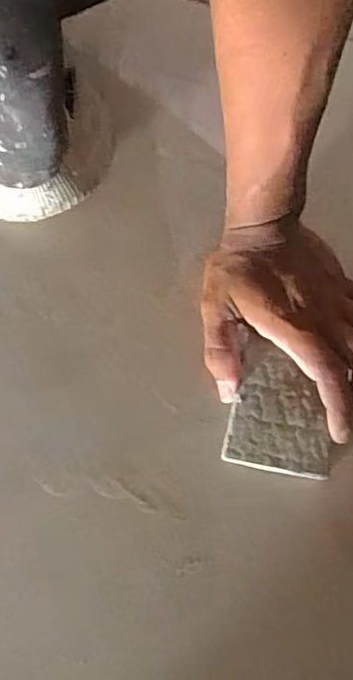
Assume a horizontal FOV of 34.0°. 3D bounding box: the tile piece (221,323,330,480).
[{"bbox_3d":[0.064,0.038,0.347,0.059,0.008,0.079,10,67,3],"label":"tile piece"}]

